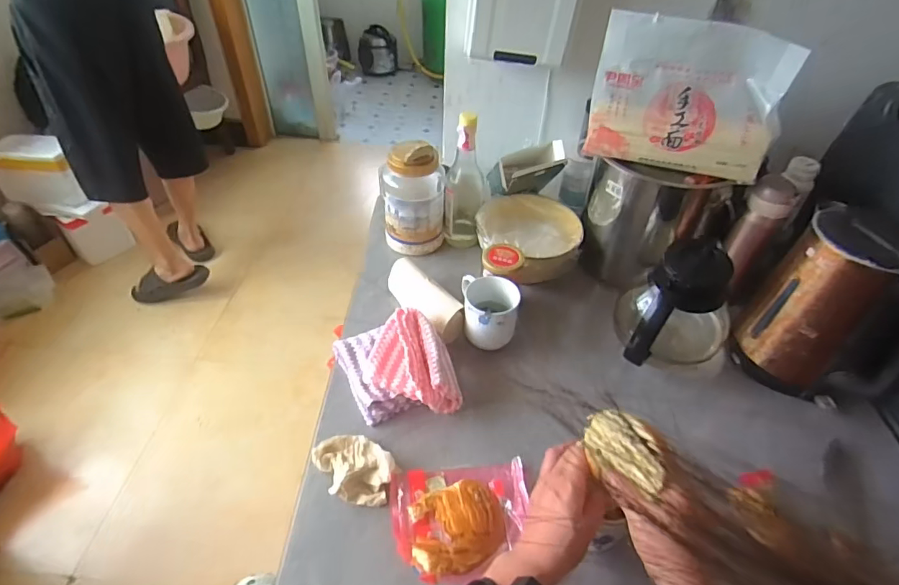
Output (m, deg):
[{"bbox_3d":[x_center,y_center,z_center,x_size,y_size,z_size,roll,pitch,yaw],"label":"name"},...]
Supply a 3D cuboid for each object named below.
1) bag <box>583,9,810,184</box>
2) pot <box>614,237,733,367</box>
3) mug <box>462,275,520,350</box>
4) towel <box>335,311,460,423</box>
[{"bbox_3d":[0.306,-0.250,0.642,0.225,0.182,0.057,15,46,13],"label":"bag"},{"bbox_3d":[0.322,0.024,0.677,0.146,0.155,0.115,2,45,0],"label":"pot"},{"bbox_3d":[0.059,0.026,0.721,0.079,0.075,0.086,4,45,1],"label":"mug"},{"bbox_3d":[-0.071,0.098,0.671,0.133,0.070,0.162,-20,49,-21],"label":"towel"}]

